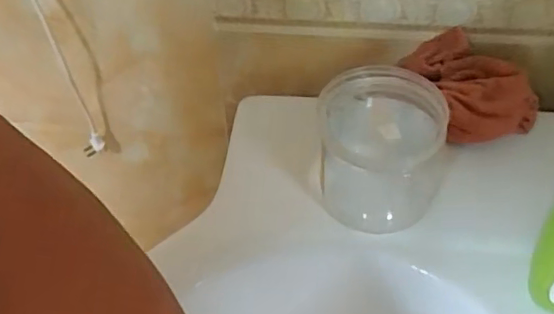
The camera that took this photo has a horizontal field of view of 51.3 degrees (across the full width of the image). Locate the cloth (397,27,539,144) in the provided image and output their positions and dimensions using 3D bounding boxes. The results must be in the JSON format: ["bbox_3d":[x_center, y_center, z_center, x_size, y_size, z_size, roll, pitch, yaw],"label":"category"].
[{"bbox_3d":[0.191,-0.069,0.571,0.090,0.052,0.123,-14,50,-10],"label":"cloth"}]

